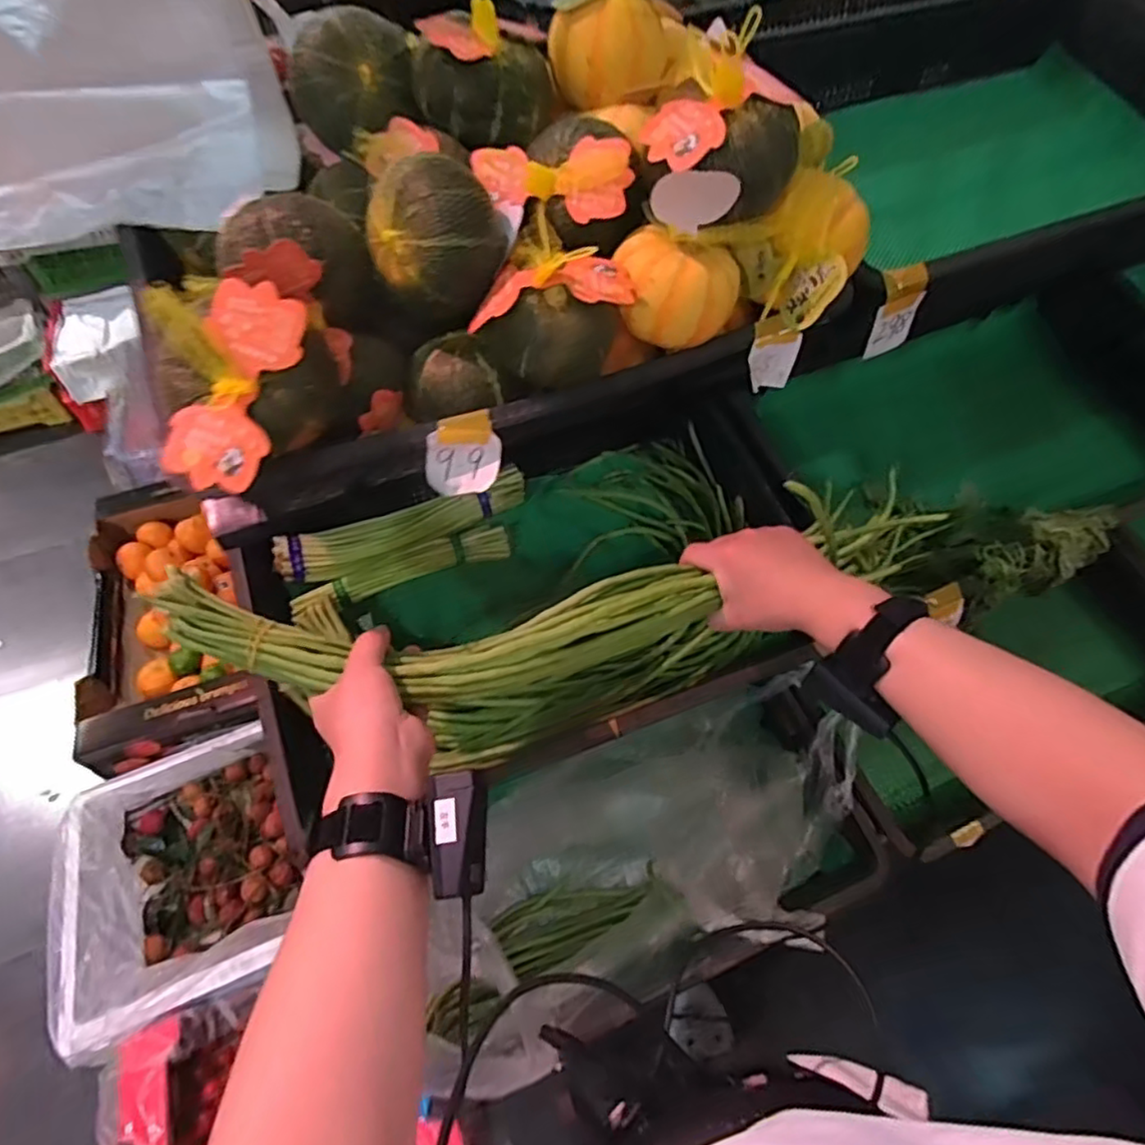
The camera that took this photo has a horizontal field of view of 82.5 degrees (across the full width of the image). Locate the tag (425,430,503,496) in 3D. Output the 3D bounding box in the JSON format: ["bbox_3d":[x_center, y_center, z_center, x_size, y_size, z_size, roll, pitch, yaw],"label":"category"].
[{"bbox_3d":[-0.084,-0.084,0.508,0.059,0.015,0.045,-4,90,-11],"label":"tag"}]

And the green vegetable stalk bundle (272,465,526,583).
[{"bbox_3d":[-0.194,-0.056,0.769,0.295,0.042,0.050,-20,56,-12],"label":"green vegetable stalk bundle"}]

